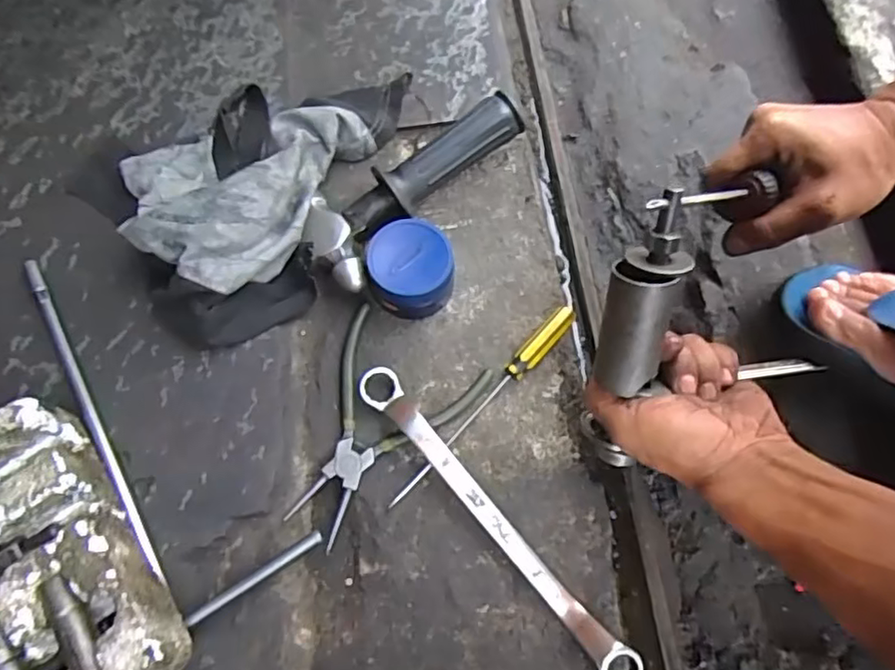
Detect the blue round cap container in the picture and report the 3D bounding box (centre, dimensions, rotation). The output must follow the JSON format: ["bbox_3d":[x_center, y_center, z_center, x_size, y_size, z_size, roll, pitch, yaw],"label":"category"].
[{"bbox_3d":[-0.027,-0.045,0.454,0.060,0.045,0.063,-1,69,3],"label":"blue round cap container"}]

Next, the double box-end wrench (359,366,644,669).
[{"bbox_3d":[0.028,0.120,0.406,0.028,0.026,0.255,-38,71,-11],"label":"double box-end wrench"}]

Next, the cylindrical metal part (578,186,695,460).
[{"bbox_3d":[0.114,-0.011,0.362,0.043,0.142,0.032,9,25,3],"label":"cylindrical metal part"}]

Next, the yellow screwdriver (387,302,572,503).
[{"bbox_3d":[0.026,0.047,0.434,0.017,0.019,0.183,41,76,17],"label":"yellow screwdriver"}]

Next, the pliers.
[{"bbox_3d":[-0.055,0.065,0.431,0.107,0.011,0.153,29,73,14],"label":"pliers"}]

